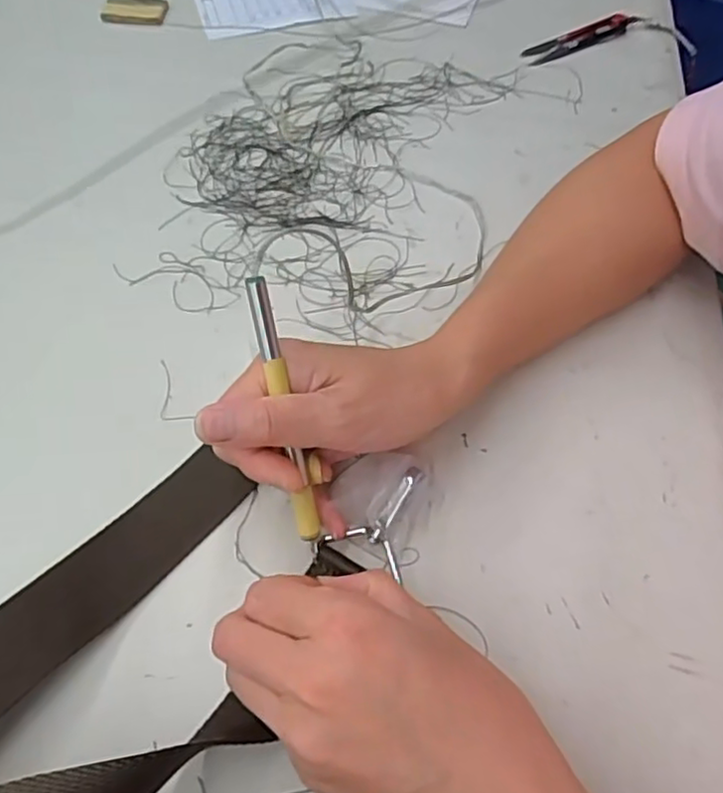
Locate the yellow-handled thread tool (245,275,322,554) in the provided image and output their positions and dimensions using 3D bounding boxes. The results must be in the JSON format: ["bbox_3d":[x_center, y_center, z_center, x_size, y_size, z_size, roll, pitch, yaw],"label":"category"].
[{"bbox_3d":[-0.034,0.012,0.300,0.012,0.011,0.132,-11,102,-8],"label":"yellow-handled thread tool"}]

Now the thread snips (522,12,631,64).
[{"bbox_3d":[0.186,-0.311,0.569,0.105,0.010,0.022,-24,62,-17],"label":"thread snips"}]

